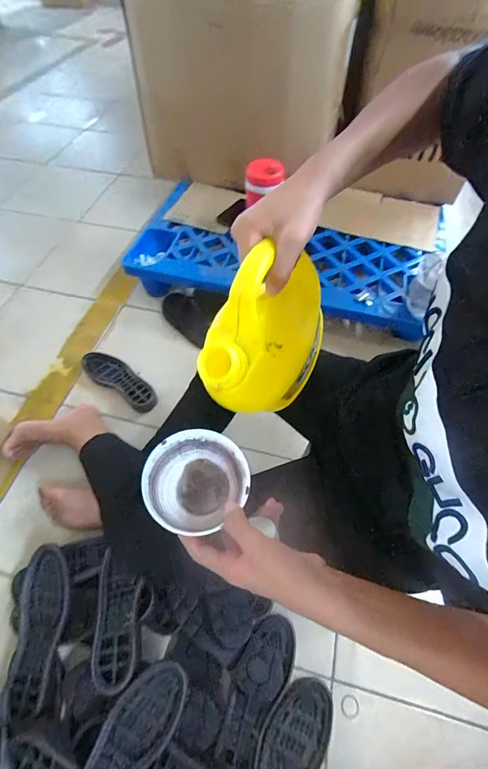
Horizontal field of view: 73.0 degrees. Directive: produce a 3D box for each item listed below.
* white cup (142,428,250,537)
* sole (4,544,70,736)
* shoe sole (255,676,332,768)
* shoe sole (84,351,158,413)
[{"bbox_3d":[-0.054,0.110,0.374,0.105,0.052,0.112,39,63,21],"label":"white cup"},{"bbox_3d":[-0.378,0.448,0.610,0.095,0.066,0.269,-7,57,-8],"label":"sole"},{"bbox_3d":[0.062,0.639,0.534,0.096,0.032,0.274,31,60,17],"label":"shoe sole"},{"bbox_3d":[-0.360,-0.014,0.956,0.264,0.022,0.089,33,61,18],"label":"shoe sole"}]

